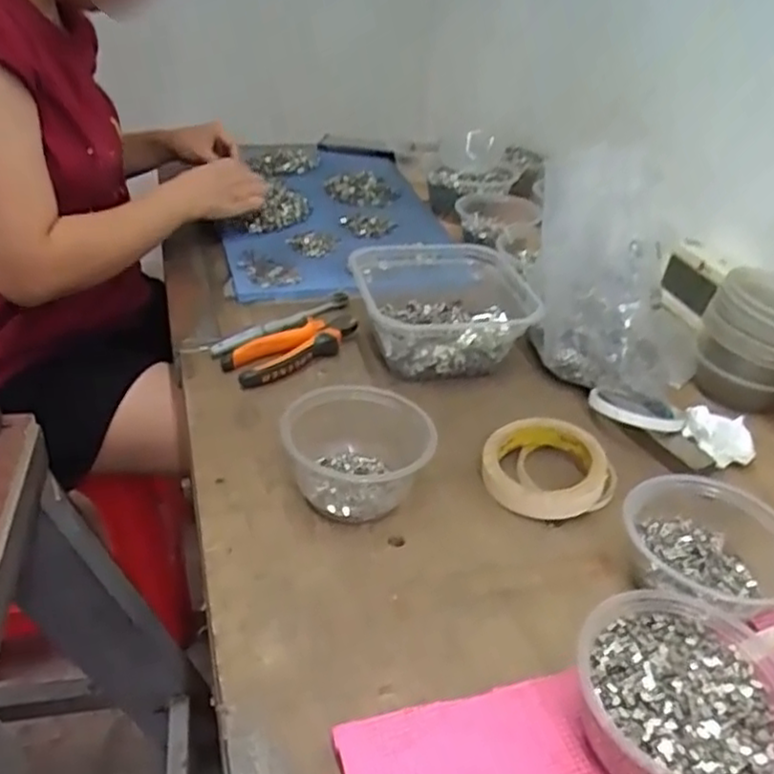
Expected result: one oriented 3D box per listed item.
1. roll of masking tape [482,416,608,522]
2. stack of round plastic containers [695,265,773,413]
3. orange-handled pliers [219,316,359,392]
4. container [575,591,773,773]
[{"bbox_3d":[0.128,0.063,0.583,0.096,0.038,0.091,4,35,-3],"label":"roll of masking tape"},{"bbox_3d":[0.368,-0.043,0.682,0.110,0.117,0.100,25,40,26],"label":"stack of round plastic containers"},{"bbox_3d":[-0.090,-0.046,0.708,0.149,0.020,0.061,-22,44,-34],"label":"orange-handled pliers"},{"bbox_3d":[0.162,0.174,0.389,0.111,0.058,0.112,4,35,-3],"label":"container"}]

